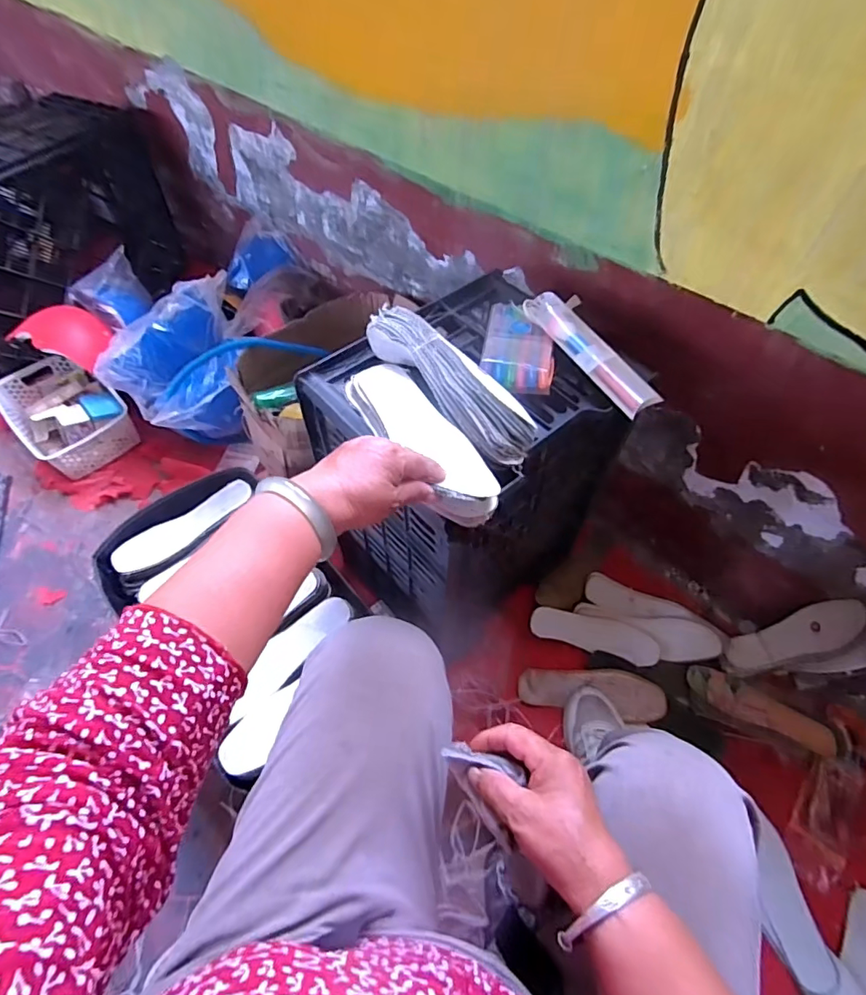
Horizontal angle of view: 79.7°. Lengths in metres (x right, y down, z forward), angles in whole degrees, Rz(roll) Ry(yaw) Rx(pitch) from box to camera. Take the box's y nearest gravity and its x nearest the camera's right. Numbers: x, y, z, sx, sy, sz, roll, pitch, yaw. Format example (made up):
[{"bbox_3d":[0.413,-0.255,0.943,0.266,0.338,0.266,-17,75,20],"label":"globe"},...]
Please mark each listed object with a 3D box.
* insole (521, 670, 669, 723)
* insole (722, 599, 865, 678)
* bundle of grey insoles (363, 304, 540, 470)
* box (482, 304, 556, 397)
[{"bbox_3d":[0.260,0.316,0.846,0.228,0.016,0.072,8,56,4],"label":"insole"},{"bbox_3d":[0.573,0.224,0.826,0.051,0.213,0.071,17,45,-40],"label":"insole"},{"bbox_3d":[0.012,-0.124,0.548,0.052,0.054,0.229,-32,62,-21],"label":"bundle of grey insoles"},{"bbox_3d":[0.105,-0.185,0.626,0.082,0.020,0.135,10,56,5],"label":"box"}]

